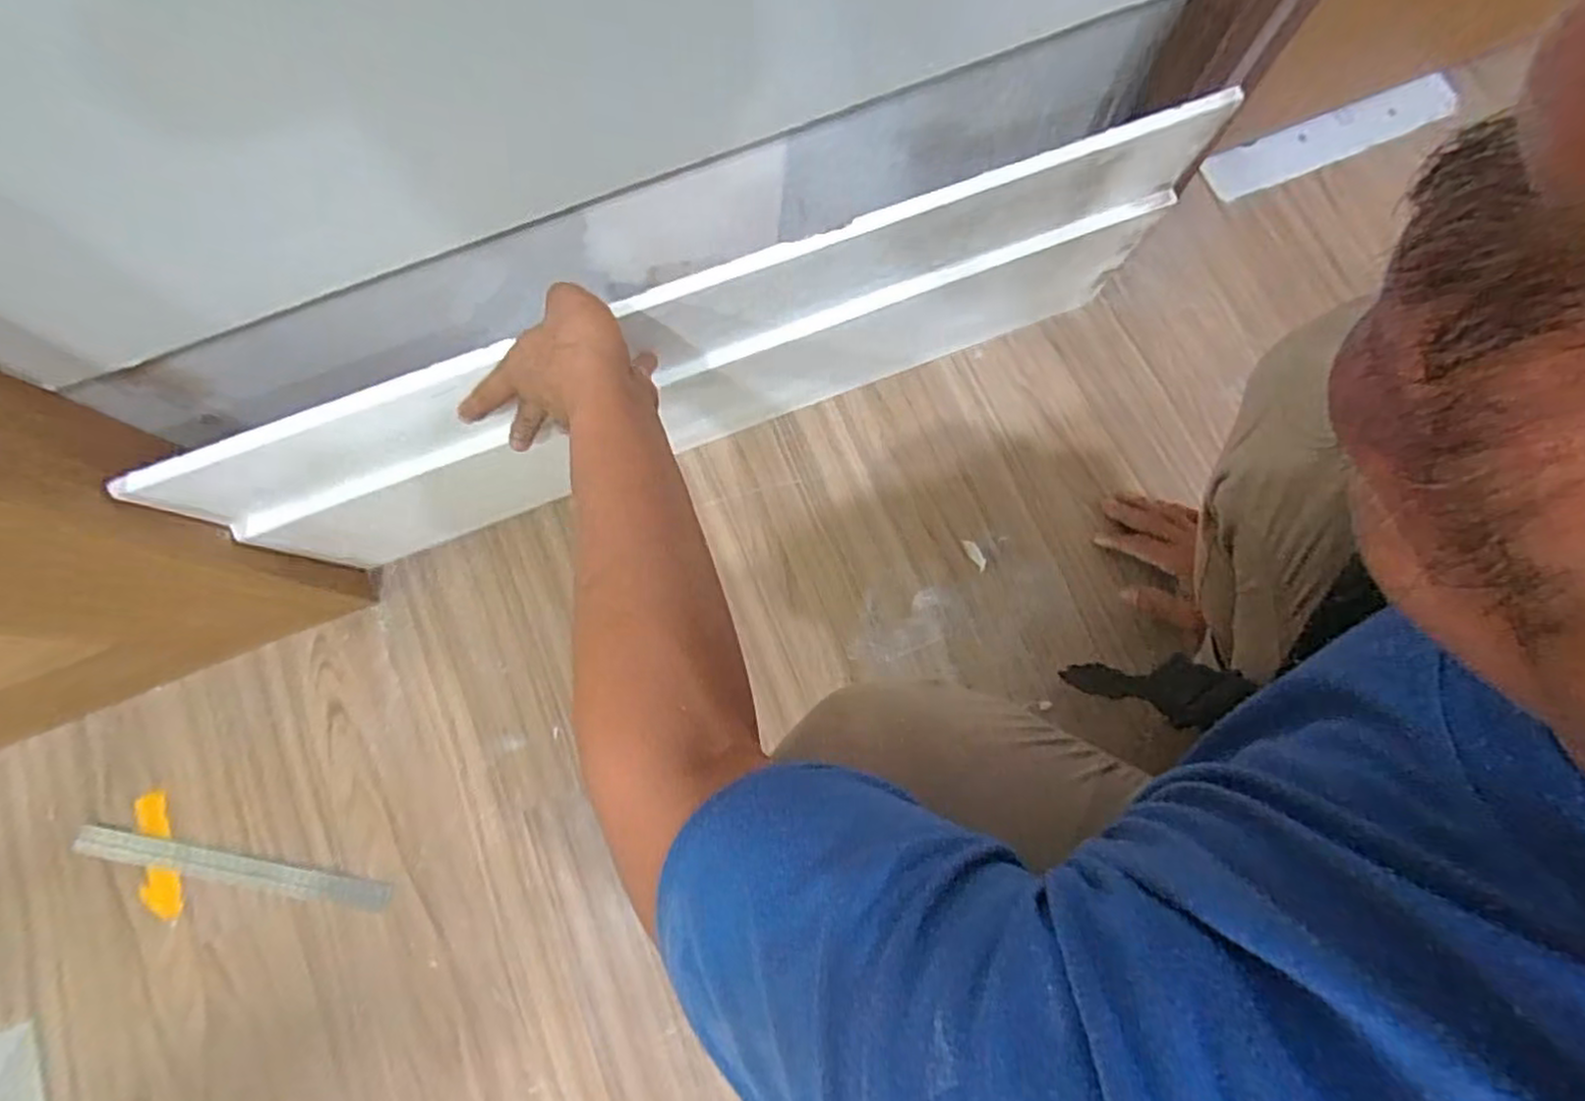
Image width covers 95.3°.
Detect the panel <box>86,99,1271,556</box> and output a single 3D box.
[{"bbox_3d":[-0.057,-0.157,0.586,0.753,0.259,0.034,-21,77,-4],"label":"panel"}]

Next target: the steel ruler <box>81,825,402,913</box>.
[{"bbox_3d":[-0.507,0.286,0.654,0.290,0.010,0.027,10,74,0],"label":"steel ruler"}]

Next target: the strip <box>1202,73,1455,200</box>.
[{"bbox_3d":[0.608,-0.469,0.824,0.257,0.058,0.014,-17,47,10],"label":"strip"}]

